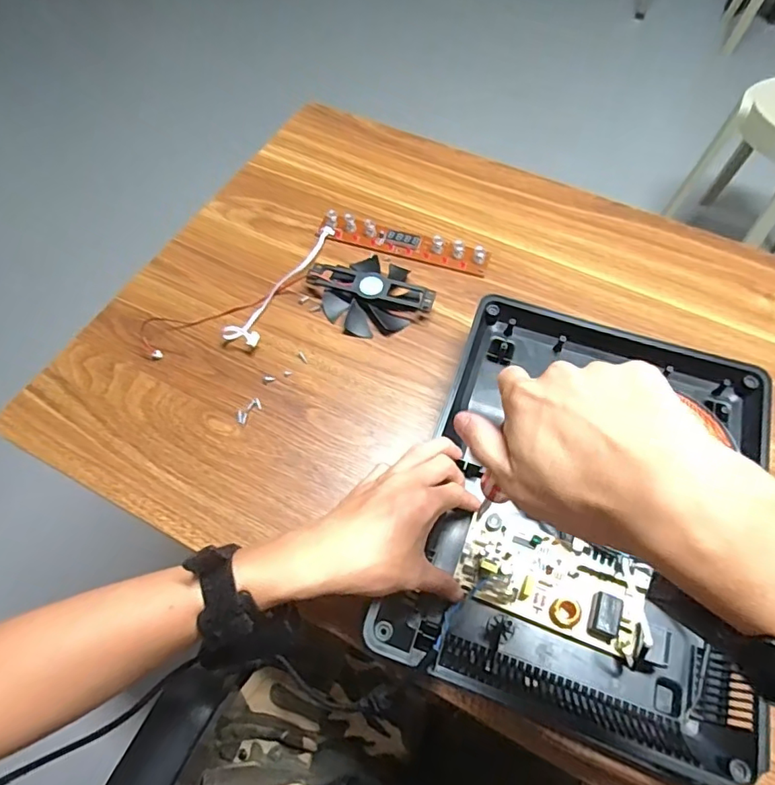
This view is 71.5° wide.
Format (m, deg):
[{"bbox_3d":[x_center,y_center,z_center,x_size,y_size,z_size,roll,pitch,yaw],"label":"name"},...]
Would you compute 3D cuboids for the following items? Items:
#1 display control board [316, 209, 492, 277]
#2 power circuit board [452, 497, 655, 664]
[{"bbox_3d":[0.017,-0.175,0.629,0.201,0.017,0.035,16,62,8],"label":"display control board"},{"bbox_3d":[0.133,0.145,0.429,0.144,0.020,0.079,20,63,10],"label":"power circuit board"}]

